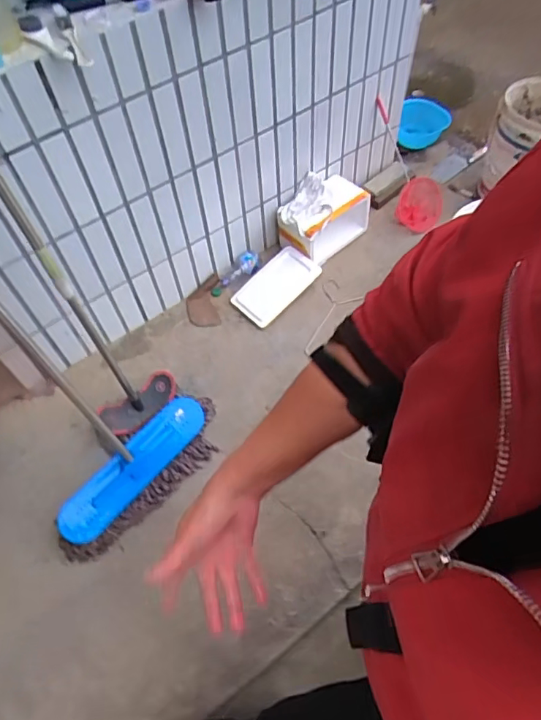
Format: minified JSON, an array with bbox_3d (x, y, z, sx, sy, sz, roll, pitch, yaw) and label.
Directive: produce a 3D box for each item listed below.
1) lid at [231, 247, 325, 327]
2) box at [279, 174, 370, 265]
[{"bbox_3d":[0.019,-0.235,1.682,0.269,0.037,0.146,-42,81,-1],"label":"lid"},{"bbox_3d":[0.185,-0.460,1.695,0.290,0.138,0.175,-38,62,-20],"label":"box"}]

